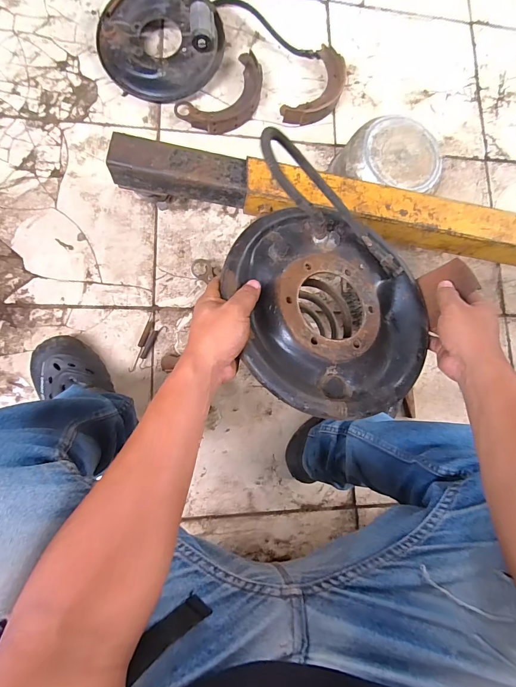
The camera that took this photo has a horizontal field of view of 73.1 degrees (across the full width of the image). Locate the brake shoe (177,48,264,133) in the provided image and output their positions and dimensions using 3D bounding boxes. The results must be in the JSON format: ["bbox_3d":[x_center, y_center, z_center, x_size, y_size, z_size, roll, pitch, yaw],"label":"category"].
[{"bbox_3d":[-0.067,-0.545,0.780,0.223,0.032,0.120,-43,91,-10],"label":"brake shoe"}]

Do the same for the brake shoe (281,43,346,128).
[{"bbox_3d":[0.145,-0.598,0.825,0.099,0.029,0.221,30,81,-4],"label":"brake shoe"}]

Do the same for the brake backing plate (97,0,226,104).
[{"bbox_3d":[-0.213,-0.667,0.761,0.269,0.081,0.242,9,83,-7],"label":"brake backing plate"}]

